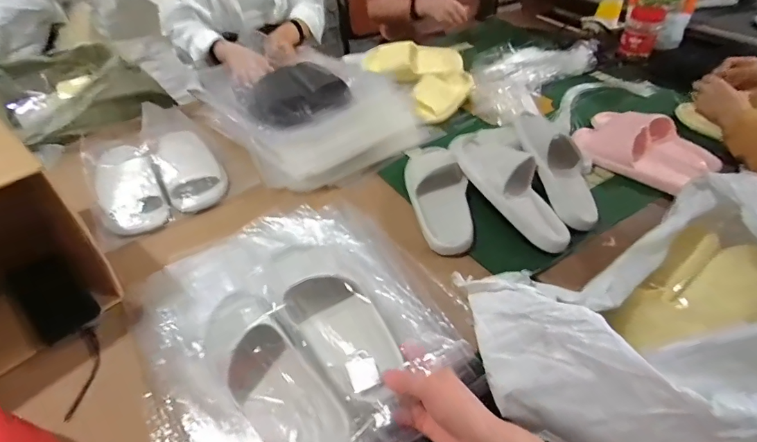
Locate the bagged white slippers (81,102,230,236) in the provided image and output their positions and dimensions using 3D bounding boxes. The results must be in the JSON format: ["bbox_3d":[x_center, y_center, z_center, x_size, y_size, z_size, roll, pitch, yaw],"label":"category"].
[{"bbox_3d":[-0.472,-0.135,0.841,0.238,0.085,0.347,-27,50,-23],"label":"bagged white slippers"}]

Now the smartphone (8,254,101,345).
[{"bbox_3d":[-0.515,0.121,0.646,0.081,0.125,0.007,-31,15,-33],"label":"smartphone"}]

